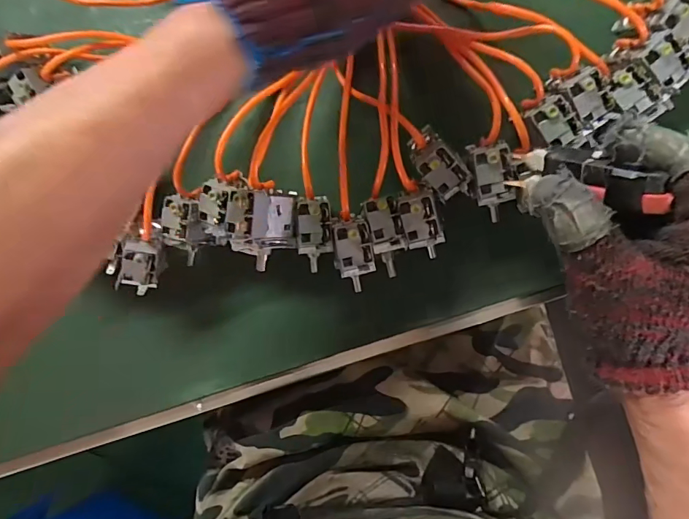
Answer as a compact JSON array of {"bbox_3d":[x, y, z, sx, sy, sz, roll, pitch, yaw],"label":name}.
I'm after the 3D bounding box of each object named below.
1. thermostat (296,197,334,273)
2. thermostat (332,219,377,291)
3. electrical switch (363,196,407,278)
[{"bbox_3d":[-0.021,-0.018,0.314,0.024,0.019,0.050,1,88,8],"label":"thermostat"},{"bbox_3d":[0.007,-0.004,0.309,0.026,0.019,0.049,-9,87,8],"label":"thermostat"},{"bbox_3d":[0.031,-0.014,0.313,0.024,0.017,0.058,-11,115,8],"label":"electrical switch"}]

